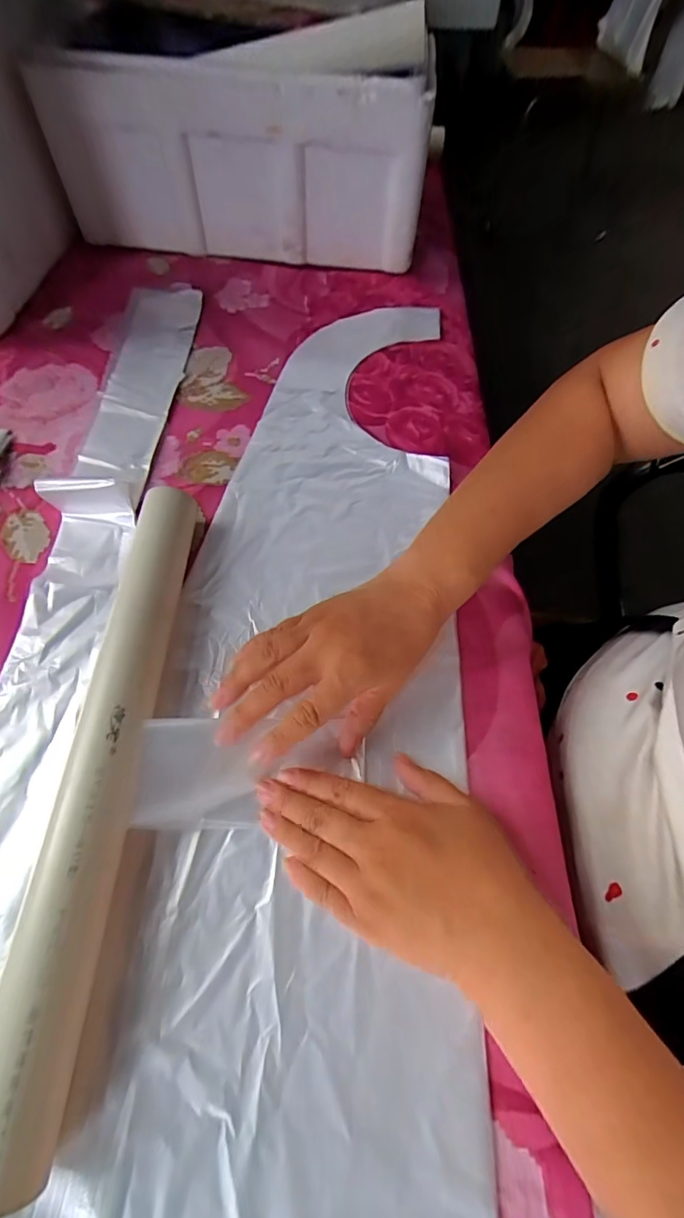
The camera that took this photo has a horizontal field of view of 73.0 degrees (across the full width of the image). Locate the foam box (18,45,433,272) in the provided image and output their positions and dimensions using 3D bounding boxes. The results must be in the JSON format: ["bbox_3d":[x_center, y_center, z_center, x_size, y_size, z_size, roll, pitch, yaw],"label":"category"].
[{"bbox_3d":[-0.115,-0.491,0.522,0.401,0.169,0.104,1,61,-3],"label":"foam box"}]

